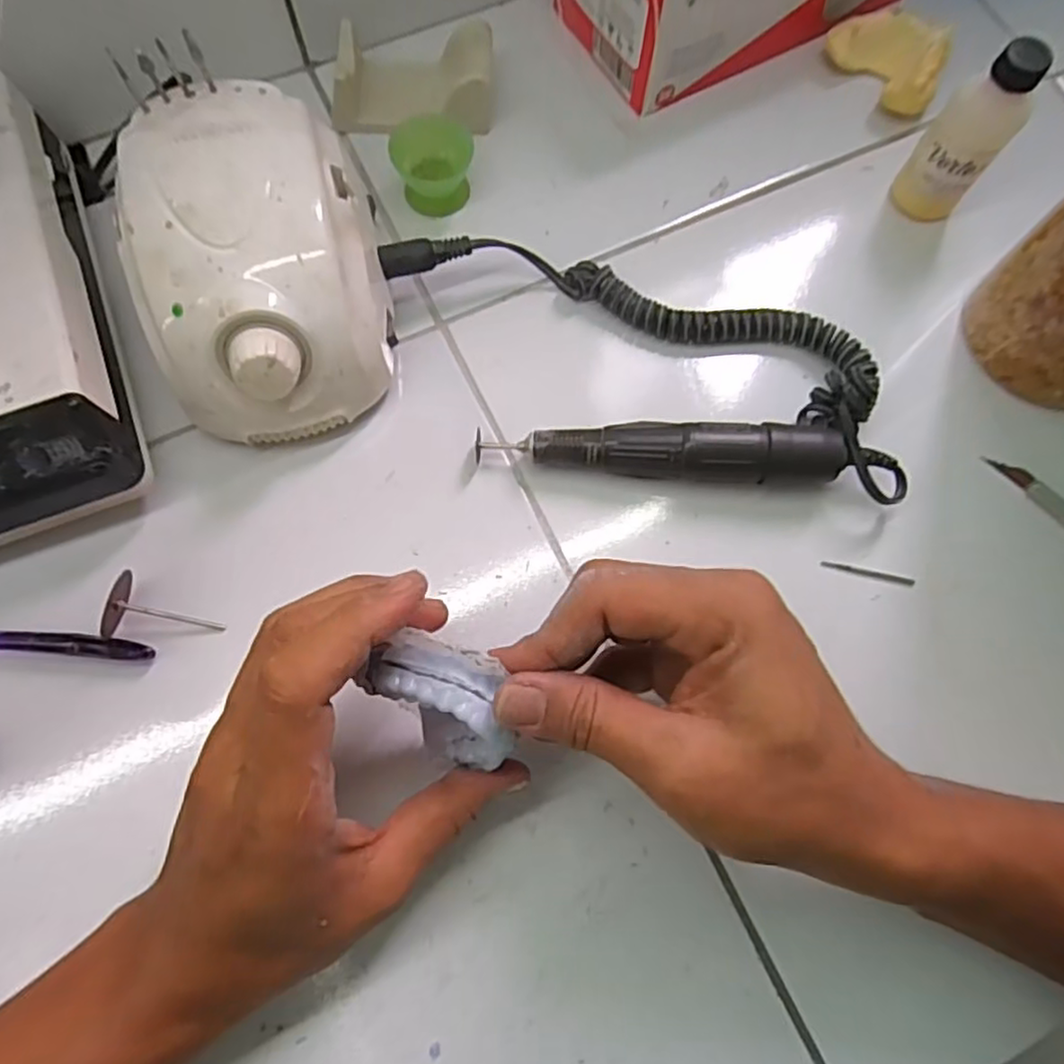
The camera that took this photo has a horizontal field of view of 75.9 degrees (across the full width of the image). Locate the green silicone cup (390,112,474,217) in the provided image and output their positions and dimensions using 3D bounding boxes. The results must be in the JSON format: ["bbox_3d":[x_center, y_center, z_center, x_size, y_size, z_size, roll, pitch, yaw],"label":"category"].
[{"bbox_3d":[-0.054,-0.197,0.366,0.039,0.032,0.035,14,74,3],"label":"green silicone cup"}]

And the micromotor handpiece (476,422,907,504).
[{"bbox_3d":[0.074,-0.037,0.325,0.198,0.029,0.027,5,74,1],"label":"micromotor handpiece"}]

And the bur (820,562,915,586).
[{"bbox_3d":[0.160,0.020,0.324,0.043,0.005,0.004,11,74,2],"label":"bur"}]

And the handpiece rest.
[{"bbox_3d":[-0.065,-0.253,0.379,0.086,0.030,0.054,2,74,0],"label":"handpiece rest"}]

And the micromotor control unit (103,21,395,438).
[{"bbox_3d":[-0.124,-0.121,0.318,0.103,0.083,0.142,-12,74,-4],"label":"micromotor control unit"}]

